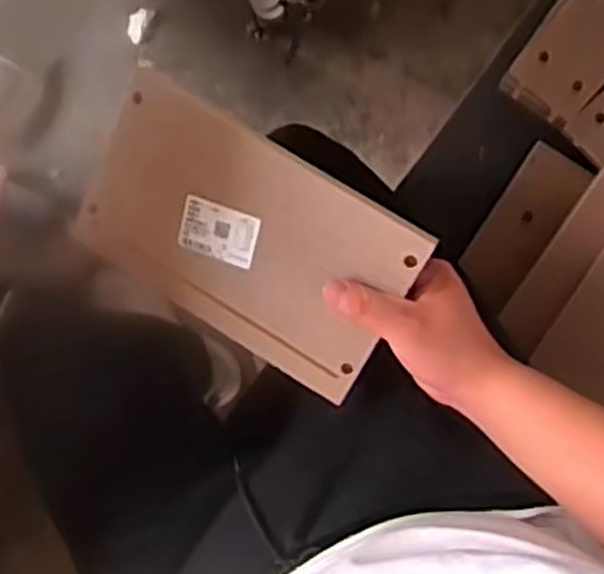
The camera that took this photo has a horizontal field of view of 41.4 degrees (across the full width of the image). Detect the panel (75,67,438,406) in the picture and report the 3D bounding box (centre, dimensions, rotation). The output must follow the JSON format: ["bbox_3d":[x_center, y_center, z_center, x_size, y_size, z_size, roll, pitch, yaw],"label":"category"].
[{"bbox_3d":[-0.043,-0.034,0.595,0.241,0.019,0.148,31,108,5],"label":"panel"}]

